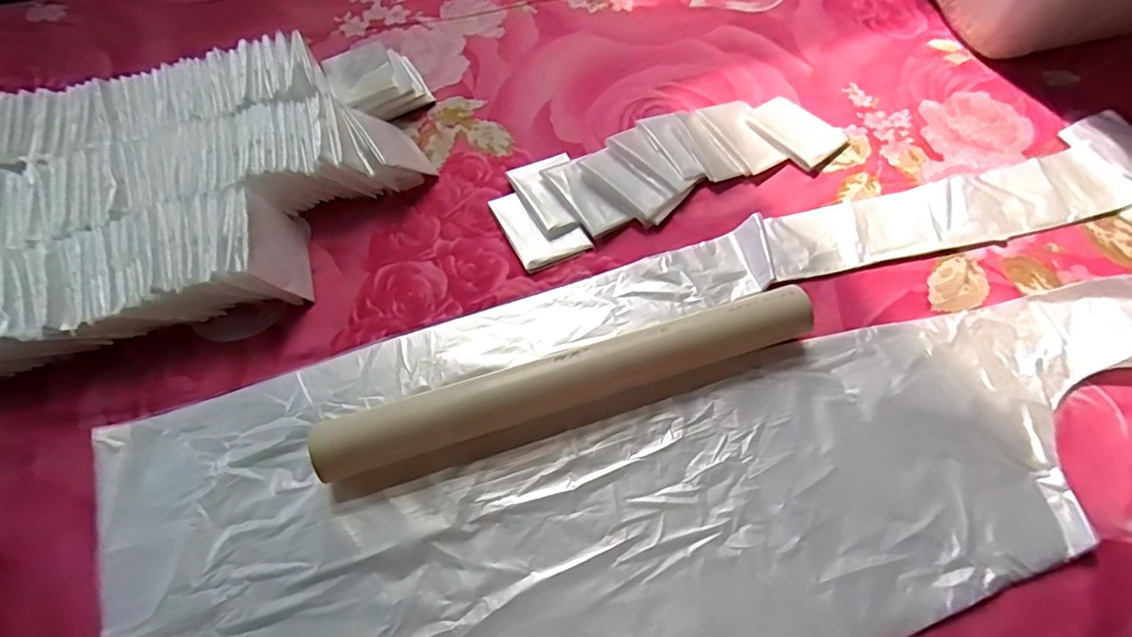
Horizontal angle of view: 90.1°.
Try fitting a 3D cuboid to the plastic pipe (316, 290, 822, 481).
[{"bbox_3d":[0.009,0.046,0.397,0.354,0.039,0.039,-16,62,-8],"label":"plastic pipe"}]

